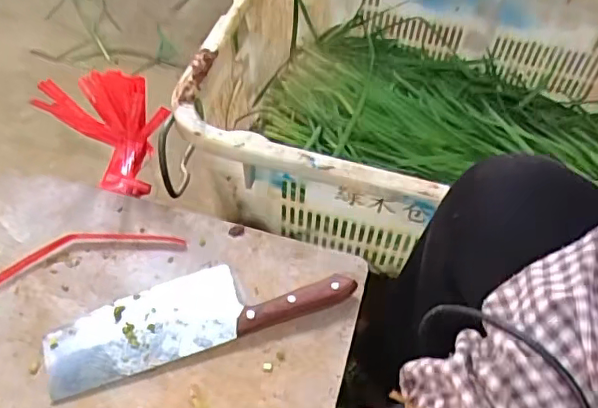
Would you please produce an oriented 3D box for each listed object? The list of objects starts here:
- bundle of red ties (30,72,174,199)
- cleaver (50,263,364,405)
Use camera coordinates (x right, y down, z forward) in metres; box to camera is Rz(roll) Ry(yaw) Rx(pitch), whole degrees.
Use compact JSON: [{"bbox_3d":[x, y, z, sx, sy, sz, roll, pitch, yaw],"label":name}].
[{"bbox_3d":[-0.212,-0.093,0.623,0.130,0.121,0.082,39,60,23],"label":"bundle of red ties"},{"bbox_3d":[-0.093,0.099,0.532,0.274,0.021,0.073,-15,56,-15],"label":"cleaver"}]

